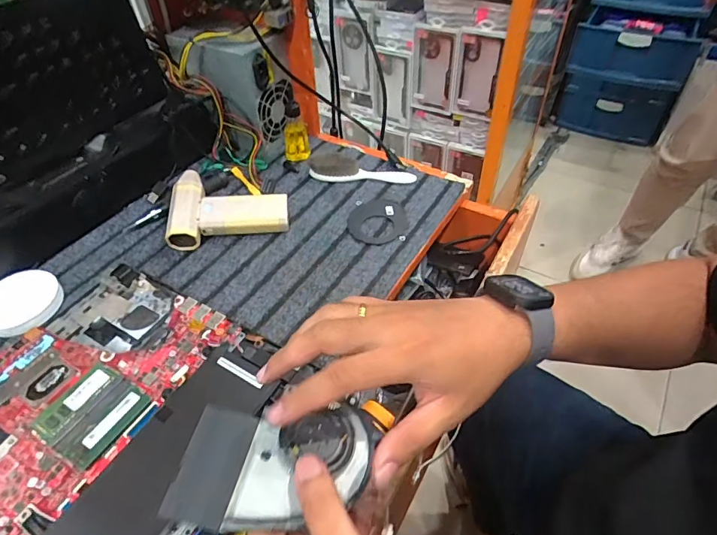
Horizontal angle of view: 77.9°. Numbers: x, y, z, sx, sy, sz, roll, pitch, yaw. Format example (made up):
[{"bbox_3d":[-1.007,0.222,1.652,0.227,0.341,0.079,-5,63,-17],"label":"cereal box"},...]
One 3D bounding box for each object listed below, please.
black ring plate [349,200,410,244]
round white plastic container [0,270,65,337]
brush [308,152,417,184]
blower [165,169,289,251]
[{"bbox_3d":[0.024,-0.059,0.551,0.072,0.004,0.081,7,48,10],"label":"black ring plate"},{"bbox_3d":[-0.359,0.037,0.473,0.077,0.018,0.077,-2,47,2],"label":"round white plastic container"},{"bbox_3d":[0.004,-0.135,0.604,0.143,0.027,0.026,2,47,6],"label":"brush"},{"bbox_3d":[-0.163,-0.080,0.550,0.143,0.045,0.102,-12,50,-7],"label":"blower"}]

